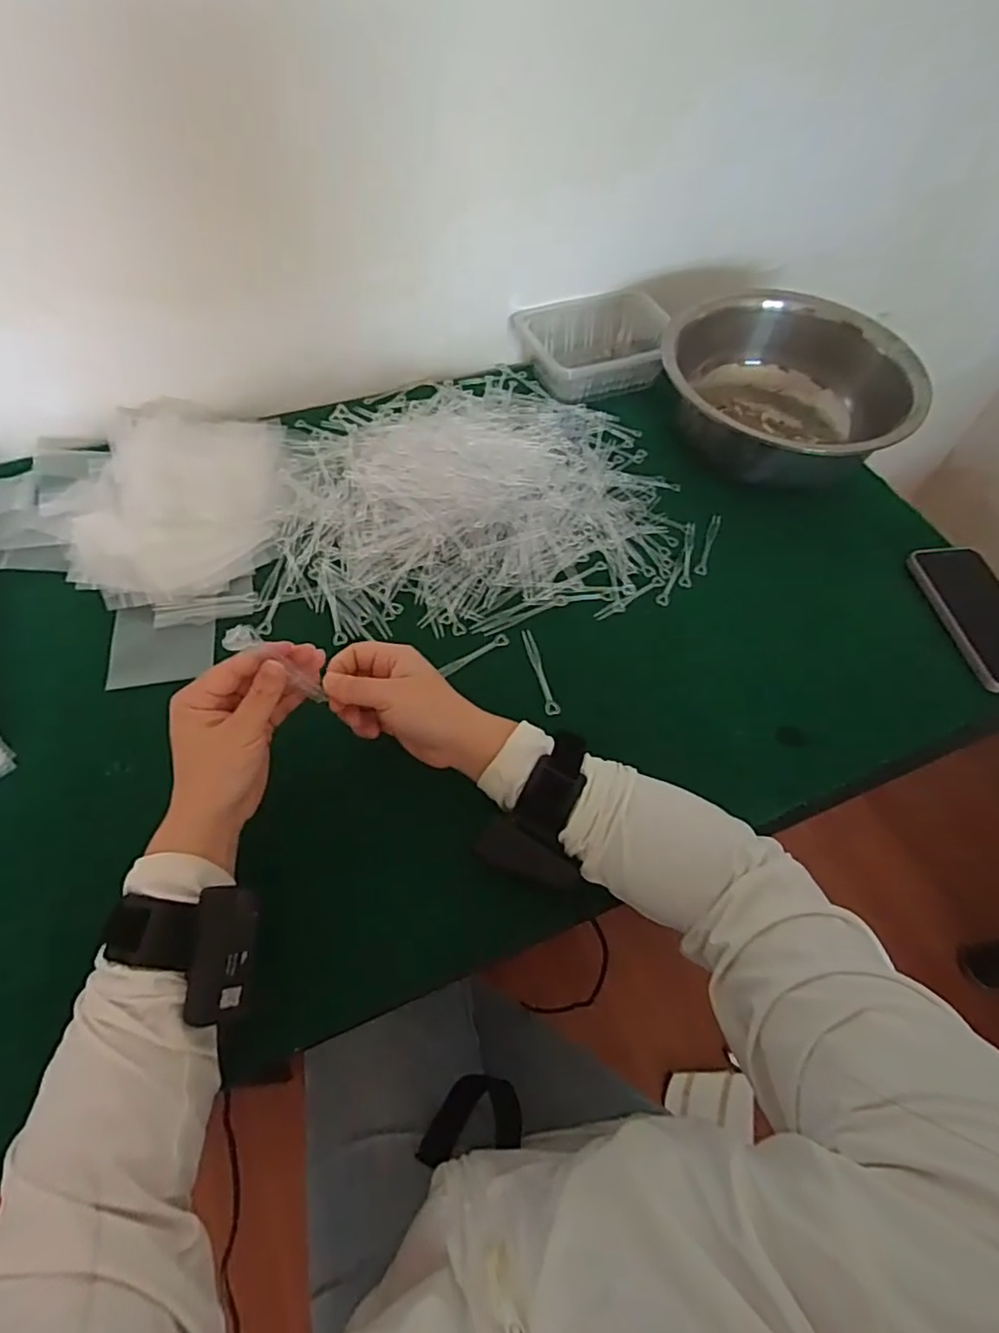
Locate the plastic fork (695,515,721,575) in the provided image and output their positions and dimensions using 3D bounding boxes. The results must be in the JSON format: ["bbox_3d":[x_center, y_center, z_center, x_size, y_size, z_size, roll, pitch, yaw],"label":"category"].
[{"bbox_3d":[0.210,-0.123,0.624,0.010,0.004,0.083,21,61,8],"label":"plastic fork"}]

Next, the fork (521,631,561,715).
[{"bbox_3d":[0.035,0.004,0.536,0.011,0.004,0.085,-10,59,-10],"label":"fork"}]

